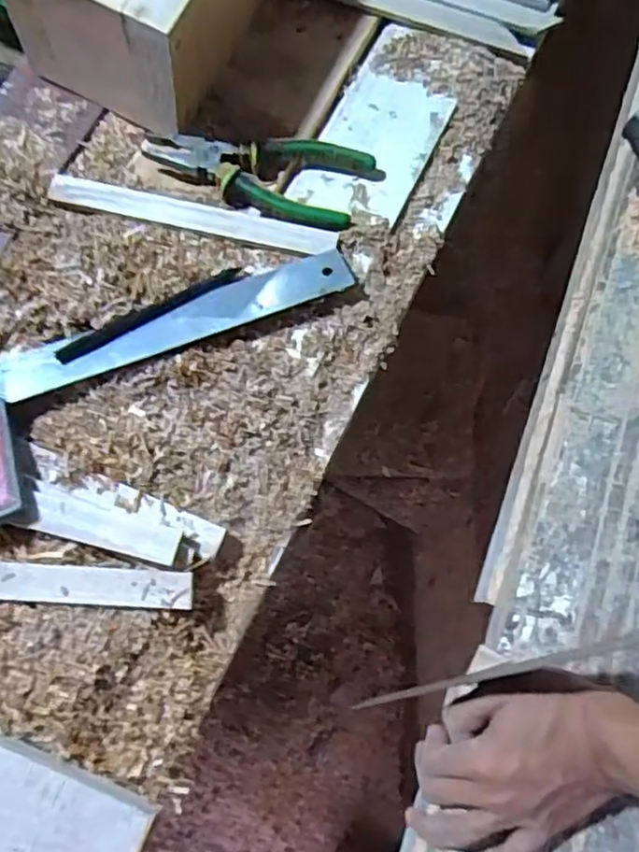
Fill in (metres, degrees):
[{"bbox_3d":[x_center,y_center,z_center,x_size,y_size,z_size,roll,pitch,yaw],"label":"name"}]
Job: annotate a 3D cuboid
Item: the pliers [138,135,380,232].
[{"bbox_3d":[-0.047,-0.206,0.499,0.180,0.014,0.077,11,75,1],"label":"pliers"}]

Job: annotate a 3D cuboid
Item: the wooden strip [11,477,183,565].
[{"bbox_3d":[-0.202,0.049,0.418,0.227,0.010,0.031,14,58,6],"label":"wooden strip"}]

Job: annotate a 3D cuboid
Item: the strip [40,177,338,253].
[{"bbox_3d":[-0.098,-0.168,0.495,0.225,0.009,0.027,12,75,1],"label":"strip"}]

